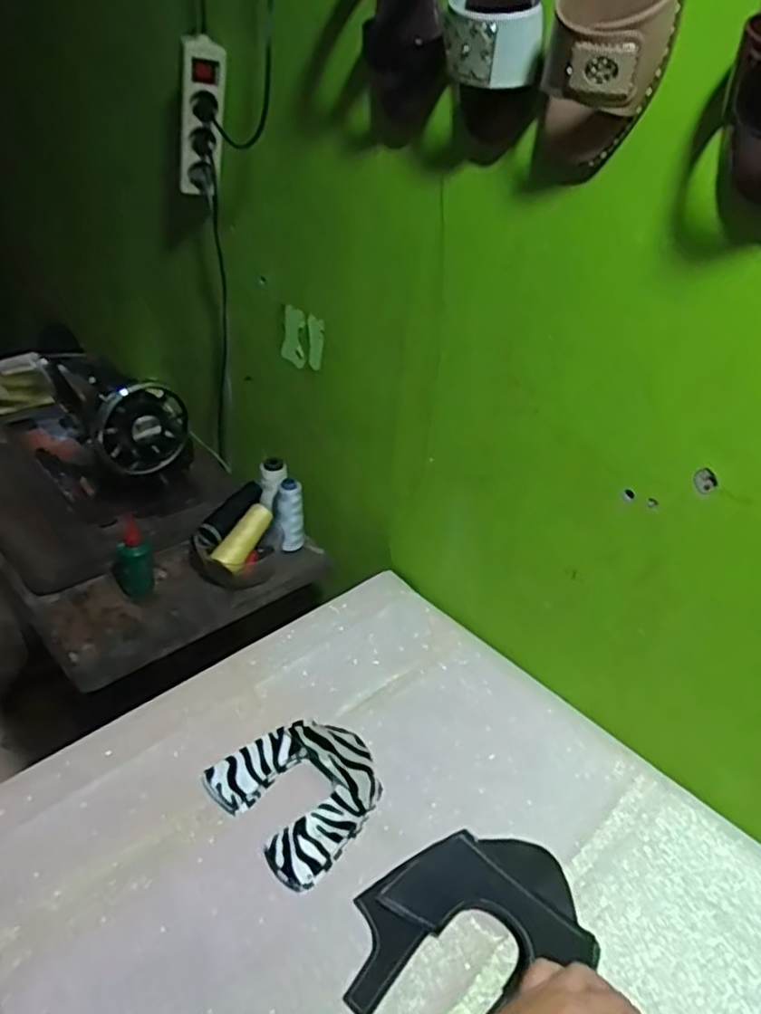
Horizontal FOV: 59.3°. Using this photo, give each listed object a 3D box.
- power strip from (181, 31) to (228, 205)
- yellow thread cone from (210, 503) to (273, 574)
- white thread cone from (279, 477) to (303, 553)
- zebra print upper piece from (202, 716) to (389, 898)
[{"bbox_3d":[-0.238,-0.513,0.891,0.054,0.233,0.046,-12,66,-24],"label":"power strip"},{"bbox_3d":[-0.194,0.040,0.955,0.038,0.042,0.139,13,35,12],"label":"yellow thread cone"},{"bbox_3d":[-0.131,0.013,0.981,0.039,0.112,0.031,-4,14,-13],"label":"white thread cone"},{"bbox_3d":[-0.076,0.286,0.686,0.148,0.017,0.153,-26,45,-37],"label":"zebra print upper piece"}]

